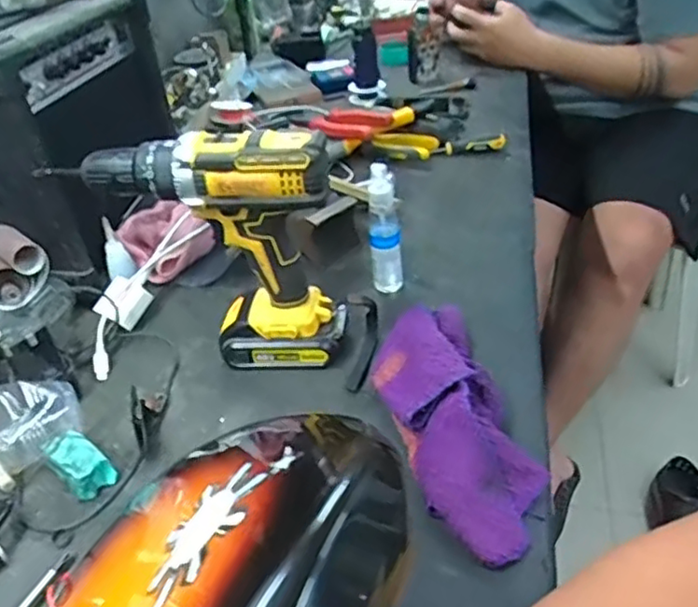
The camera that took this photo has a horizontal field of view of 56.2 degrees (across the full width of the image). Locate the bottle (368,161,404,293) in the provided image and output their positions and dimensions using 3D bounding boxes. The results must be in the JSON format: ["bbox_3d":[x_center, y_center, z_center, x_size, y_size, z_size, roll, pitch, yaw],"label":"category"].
[{"bbox_3d":[0.035,-0.072,0.640,0.028,0.134,0.030,-3,37,4],"label":"bottle"}]

